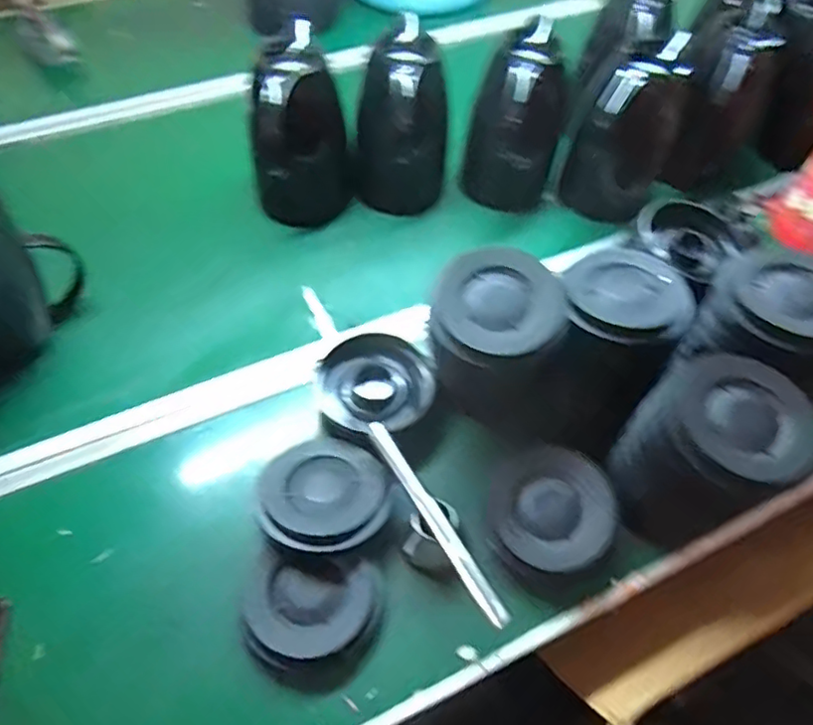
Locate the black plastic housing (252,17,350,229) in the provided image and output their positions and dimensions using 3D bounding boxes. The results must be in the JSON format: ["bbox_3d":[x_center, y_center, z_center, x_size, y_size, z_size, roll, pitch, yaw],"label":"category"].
[{"bbox_3d":[-0.130,-0.274,0.752,0.111,0.200,0.116,-2,56,-3],"label":"black plastic housing"}]

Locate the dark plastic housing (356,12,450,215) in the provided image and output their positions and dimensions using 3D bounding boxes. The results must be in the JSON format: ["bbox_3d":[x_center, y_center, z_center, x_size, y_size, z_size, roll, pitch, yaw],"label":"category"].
[{"bbox_3d":[-0.006,-0.287,0.782,0.099,0.224,0.123,33,61,19],"label":"dark plastic housing"}]

